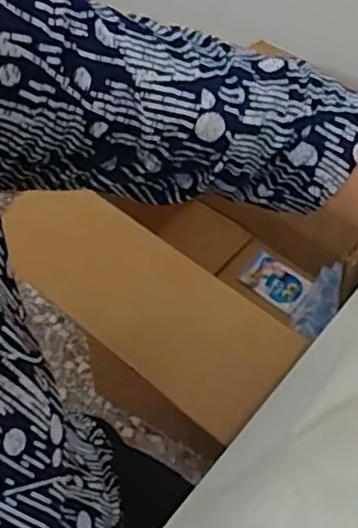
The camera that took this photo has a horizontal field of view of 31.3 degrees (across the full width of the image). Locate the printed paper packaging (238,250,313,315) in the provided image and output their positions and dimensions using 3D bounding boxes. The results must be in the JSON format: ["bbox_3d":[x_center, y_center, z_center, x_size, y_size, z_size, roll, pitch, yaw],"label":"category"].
[{"bbox_3d":[0.146,0.026,0.967,0.103,0.013,0.071,36,60,25],"label":"printed paper packaging"}]

